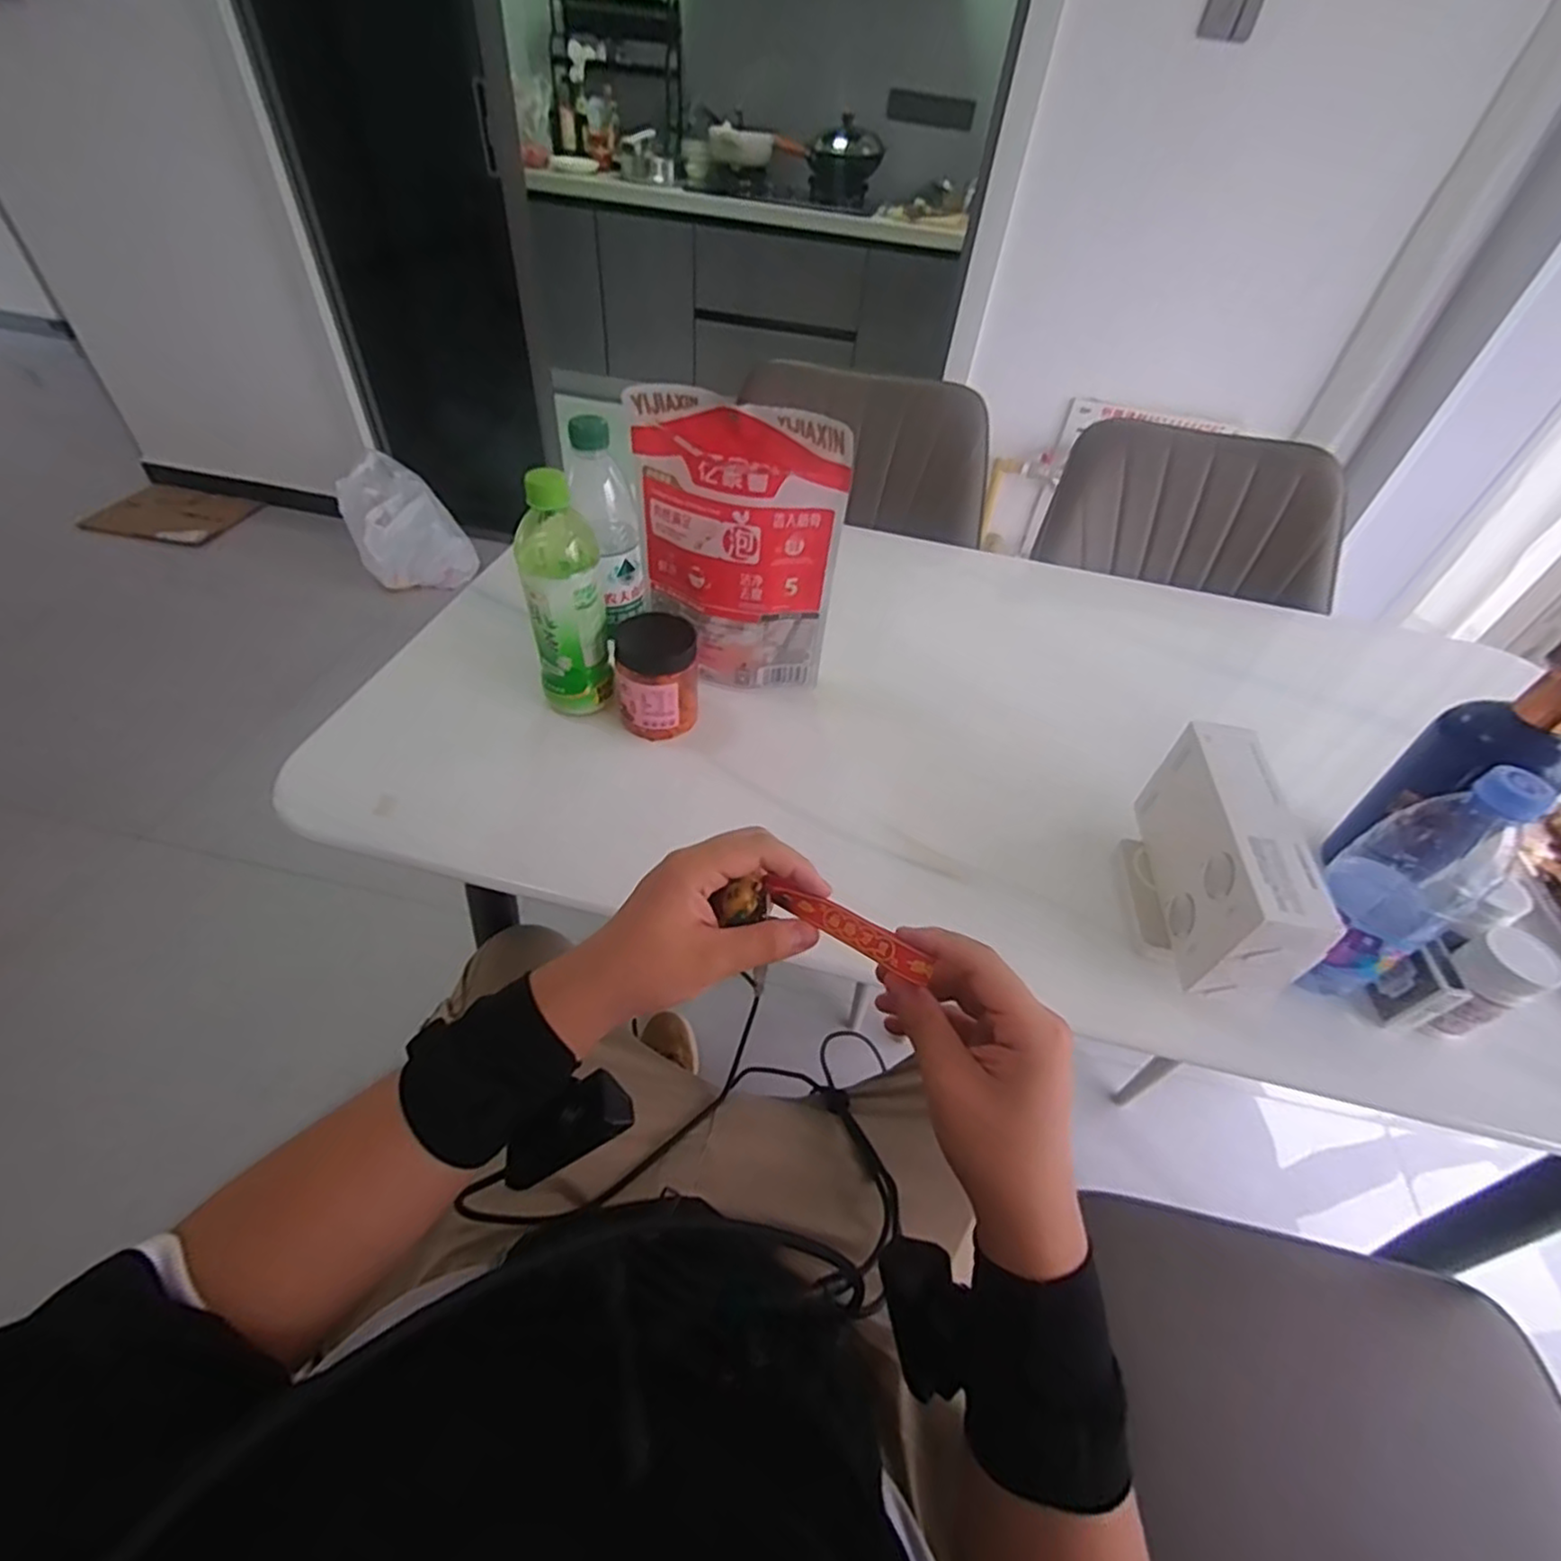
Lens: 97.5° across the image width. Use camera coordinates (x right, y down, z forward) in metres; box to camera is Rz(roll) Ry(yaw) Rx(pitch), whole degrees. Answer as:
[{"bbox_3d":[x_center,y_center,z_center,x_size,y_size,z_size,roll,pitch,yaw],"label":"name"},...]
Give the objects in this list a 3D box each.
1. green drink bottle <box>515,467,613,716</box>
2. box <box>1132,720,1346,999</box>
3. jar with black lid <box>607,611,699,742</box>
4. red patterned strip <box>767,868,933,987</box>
[{"bbox_3d":[-0.183,-0.156,0.585,0.061,0.201,0.066,-10,48,-16],"label":"green drink bottle"},{"bbox_3d":[0.321,0.057,0.502,0.056,0.105,0.184,11,46,3],"label":"box"},{"bbox_3d":[-0.112,-0.092,0.615,0.073,0.099,0.061,-6,47,-12],"label":"jar with black lid"},{"bbox_3d":[0.034,0.077,0.362,0.093,0.010,0.015,23,48,26],"label":"red patterned strip"}]

